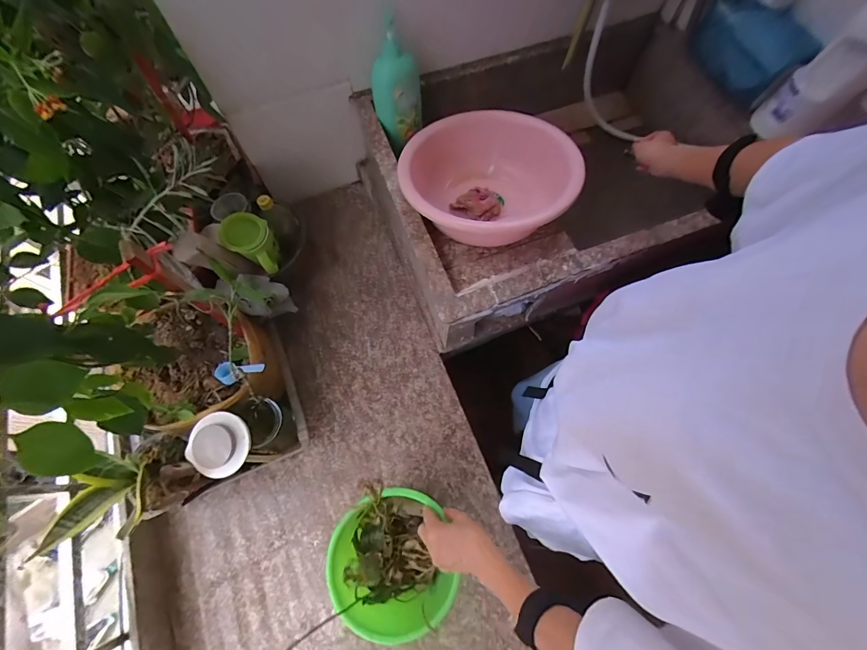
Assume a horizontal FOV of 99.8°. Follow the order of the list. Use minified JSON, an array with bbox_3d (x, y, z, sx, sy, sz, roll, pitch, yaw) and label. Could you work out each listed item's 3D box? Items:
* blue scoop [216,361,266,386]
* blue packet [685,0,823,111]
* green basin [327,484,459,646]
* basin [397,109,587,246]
[{"bbox_3d":[-0.355,0.090,0.677,0.088,0.026,0.037,-2,71,0],"label":"blue scoop"},{"bbox_3d":[0.708,-0.629,0.823,0.220,0.151,0.060,34,60,-9],"label":"blue packet"},{"bbox_3d":[-0.072,0.383,0.603,0.183,0.102,0.198,0,71,1],"label":"green basin"},{"bbox_3d":[0.116,-0.281,0.740,0.344,0.154,0.288,-11,70,-5],"label":"basin"}]

